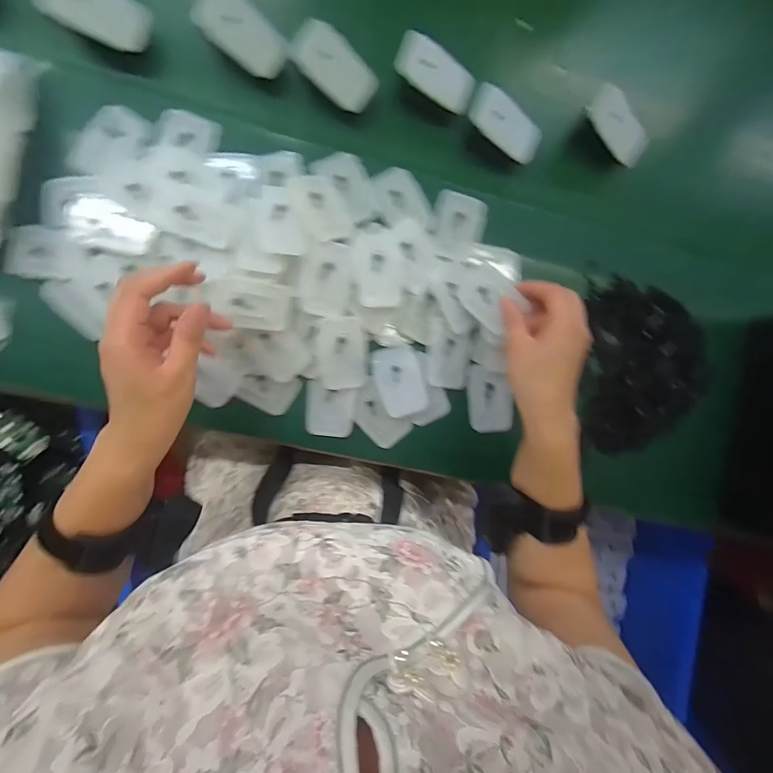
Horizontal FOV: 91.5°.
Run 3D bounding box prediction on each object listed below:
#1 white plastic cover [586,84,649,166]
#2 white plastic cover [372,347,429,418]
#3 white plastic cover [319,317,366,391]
[{"bbox_3d":[0.231,-0.255,0.373,0.081,0.020,0.035,32,92,-26],"label":"white plastic cover"},{"bbox_3d":[0.014,-0.005,0.381,0.046,0.005,0.068,-18,92,-7],"label":"white plastic cover"},{"bbox_3d":[-0.043,-0.033,0.368,0.047,0.009,0.069,-2,90,-7],"label":"white plastic cover"}]

